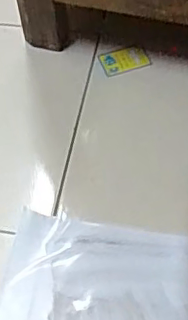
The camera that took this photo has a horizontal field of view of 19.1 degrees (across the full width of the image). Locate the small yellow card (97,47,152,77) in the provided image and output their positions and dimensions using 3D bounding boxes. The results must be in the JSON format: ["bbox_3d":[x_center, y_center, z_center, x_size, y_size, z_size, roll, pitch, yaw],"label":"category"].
[{"bbox_3d":[0.039,-0.125,0.698,0.060,0.004,0.034,-11,55,-6],"label":"small yellow card"}]

